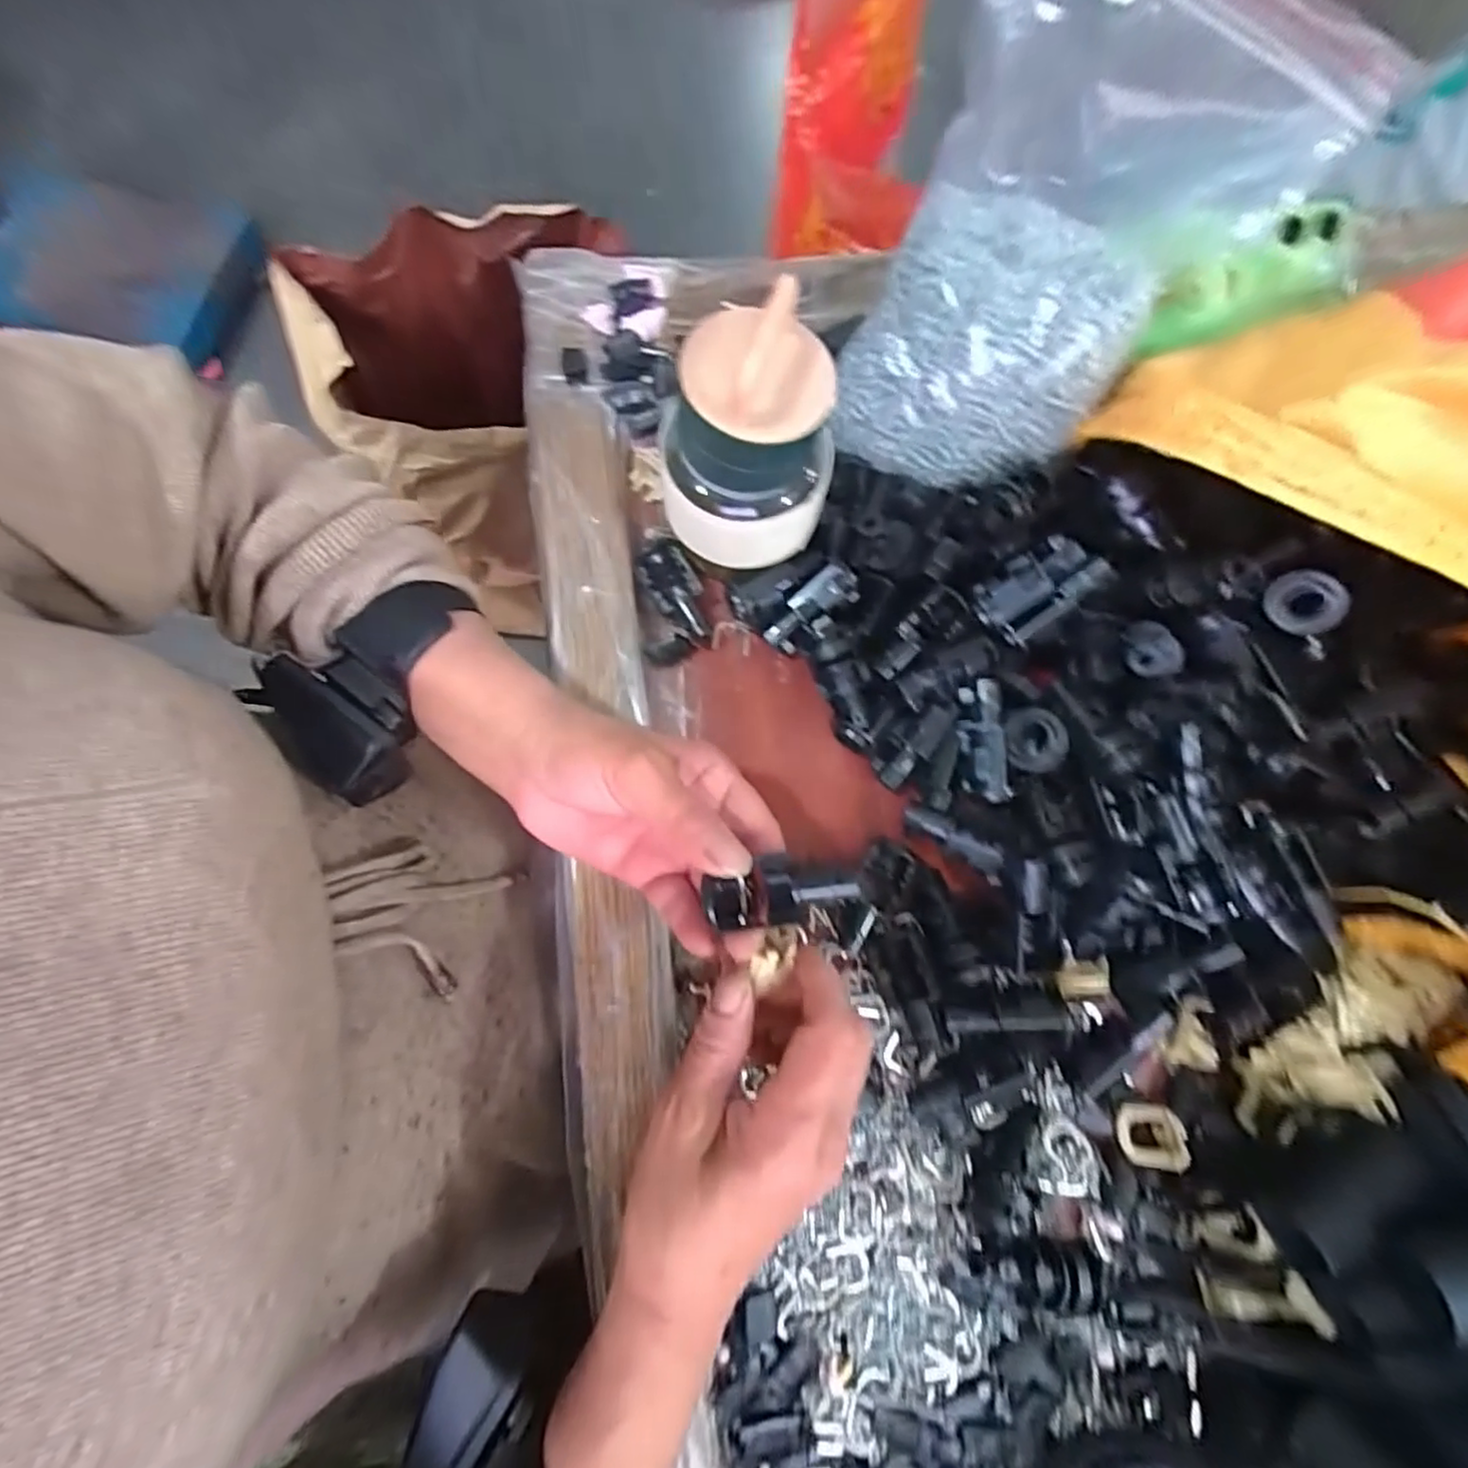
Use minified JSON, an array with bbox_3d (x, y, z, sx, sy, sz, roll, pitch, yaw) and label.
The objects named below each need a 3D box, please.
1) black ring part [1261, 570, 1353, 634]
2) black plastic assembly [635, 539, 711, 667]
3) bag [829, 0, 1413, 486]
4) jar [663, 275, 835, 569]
[{"bbox_3d":[0.255,-0.059,0.297,0.028,0.027,0.010,49,40,-5],"label":"black ring part"},{"bbox_3d":[-0.033,-0.067,0.342,0.032,0.020,0.061,-11,94,-3],"label":"black plastic assembly"},{"bbox_3d":[0.141,-0.209,0.279,0.132,0.144,0.176,38,80,8],"label":"bag"},{"bbox_3d":[0.005,-0.122,0.288,0.076,0.109,0.062,-18,78,-4],"label":"jar"}]

